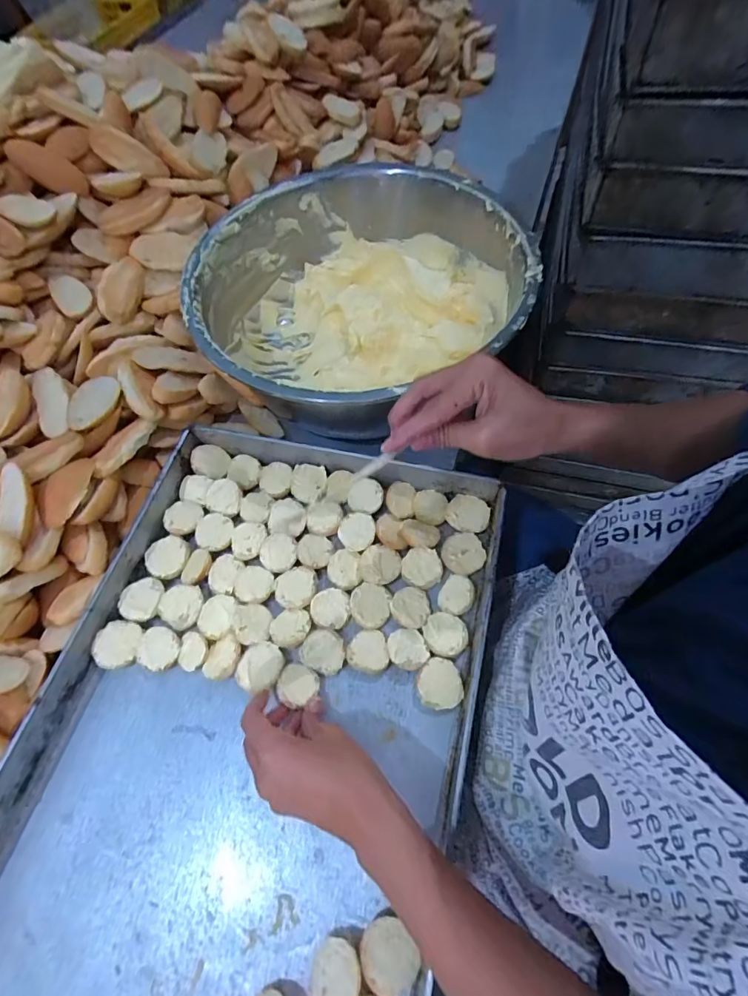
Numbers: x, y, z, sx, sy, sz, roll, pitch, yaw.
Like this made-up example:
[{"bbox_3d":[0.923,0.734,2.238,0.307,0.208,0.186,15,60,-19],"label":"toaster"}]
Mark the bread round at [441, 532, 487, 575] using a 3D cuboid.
[{"bbox_3d":[0.092,0.058,0.463,0.043,0.012,0.044,-2,62,3],"label":"bread round"}]

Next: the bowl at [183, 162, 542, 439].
[{"bbox_3d":[-0.022,-0.236,0.560,0.376,0.153,0.370,-2,62,3],"label":"bowl"}]

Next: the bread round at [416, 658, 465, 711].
[{"bbox_3d":[0.060,0.170,0.410,0.040,0.017,0.042,-2,62,3],"label":"bread round"}]

